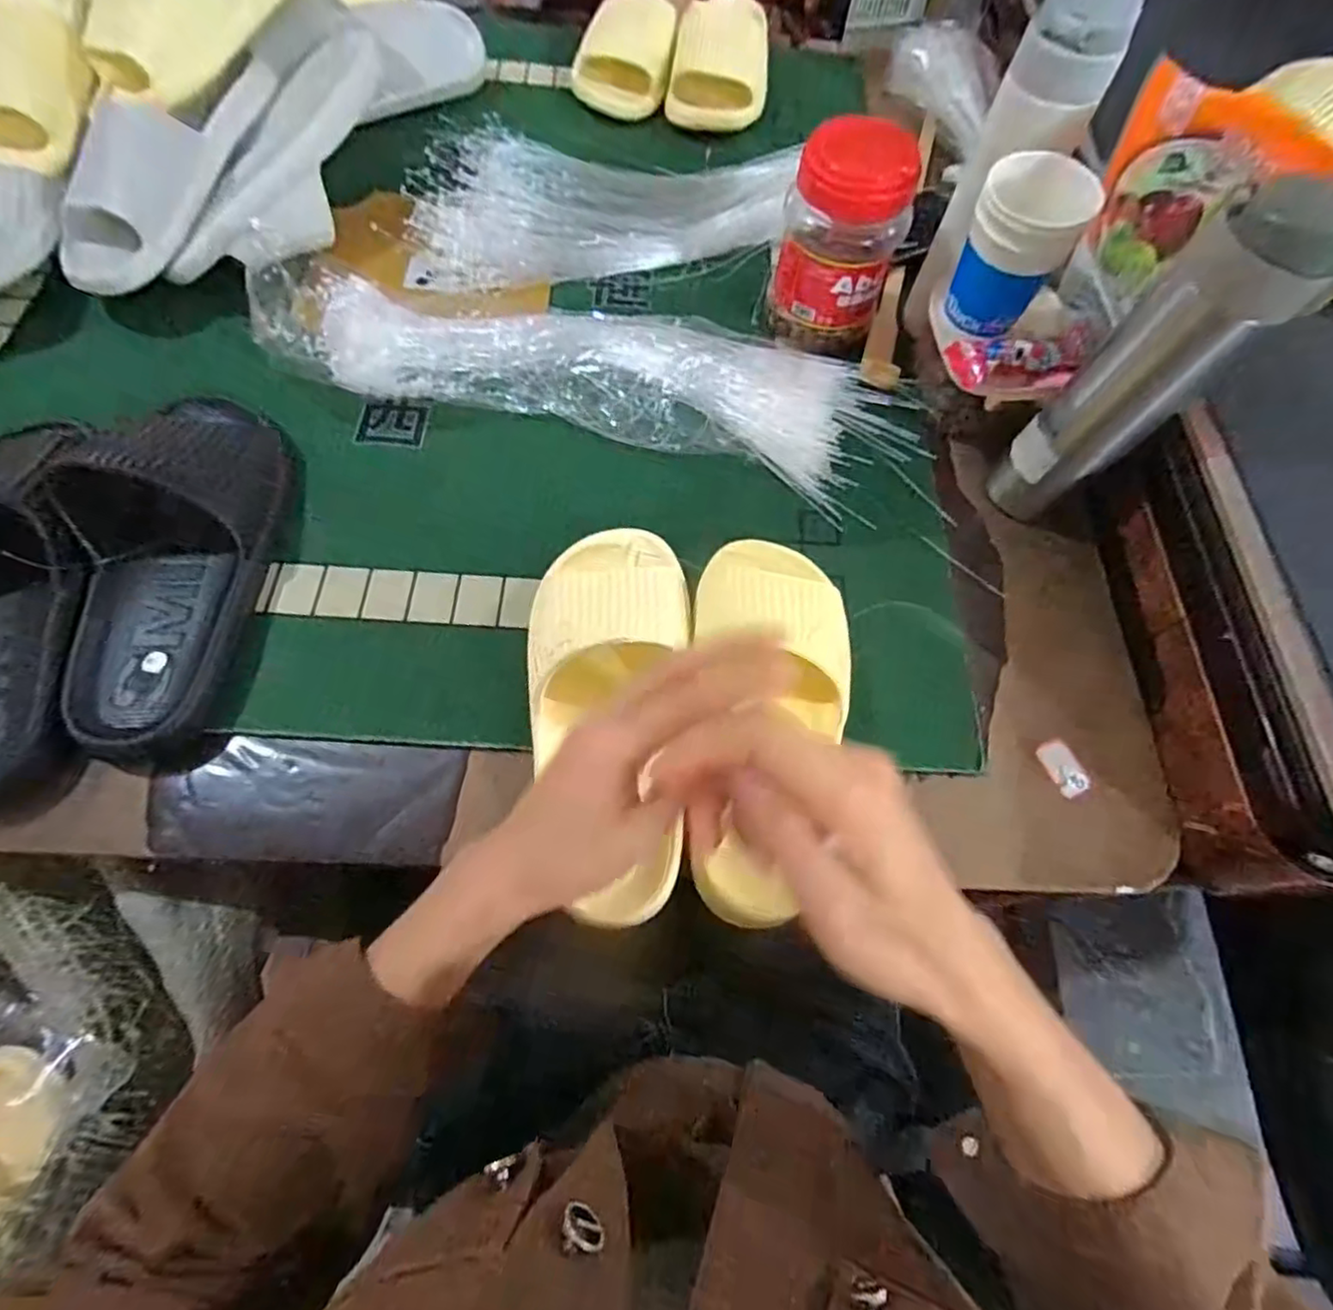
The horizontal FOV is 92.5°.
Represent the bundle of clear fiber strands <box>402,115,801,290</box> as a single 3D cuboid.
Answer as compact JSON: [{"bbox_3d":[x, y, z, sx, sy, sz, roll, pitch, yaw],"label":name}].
[{"bbox_3d":[-0.070,-0.455,0.618,0.344,0.037,0.227,-14,68,-9],"label":"bundle of clear fiber strands"}]

